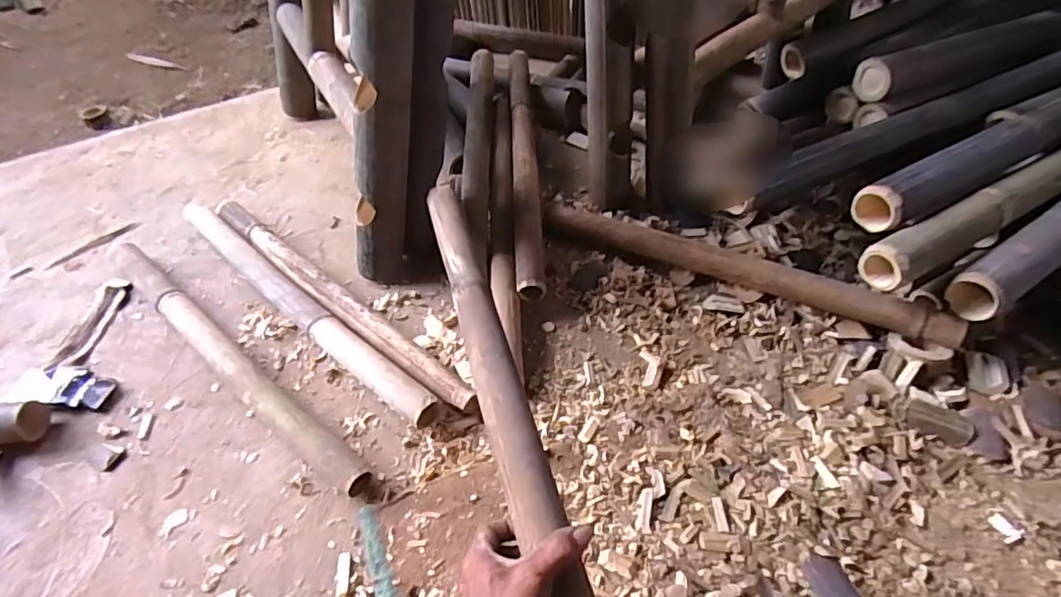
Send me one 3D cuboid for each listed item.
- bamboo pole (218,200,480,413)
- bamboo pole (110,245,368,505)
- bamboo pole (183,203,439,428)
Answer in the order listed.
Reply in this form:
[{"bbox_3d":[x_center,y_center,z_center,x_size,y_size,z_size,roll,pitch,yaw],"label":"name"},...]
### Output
[{"bbox_3d":[-0.326,-0.007,0.920,0.653,0.051,0.056,34,57,28],"label":"bamboo pole"},{"bbox_3d":[-0.458,0.078,0.846,0.648,0.051,0.055,32,56,26],"label":"bamboo pole"},{"bbox_3d":[-0.378,0.004,0.913,0.671,0.045,0.057,32,56,27],"label":"bamboo pole"}]

